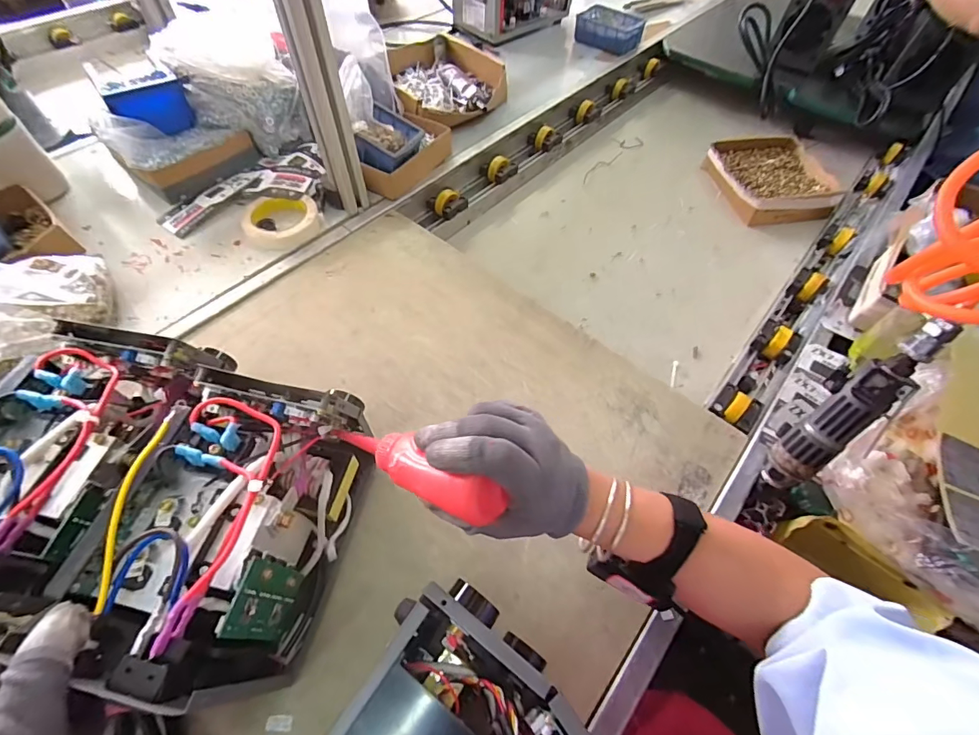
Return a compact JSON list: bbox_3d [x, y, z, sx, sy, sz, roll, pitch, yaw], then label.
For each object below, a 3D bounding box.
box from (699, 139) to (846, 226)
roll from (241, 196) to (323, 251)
[{"bbox_3d":[0.581,-0.370,0.882,0.219,0.060,0.238,-6,57,-5],"label":"box"},{"bbox_3d":[-0.313,-0.218,0.658,0.107,0.026,0.107,2,57,-2],"label":"roll"}]

